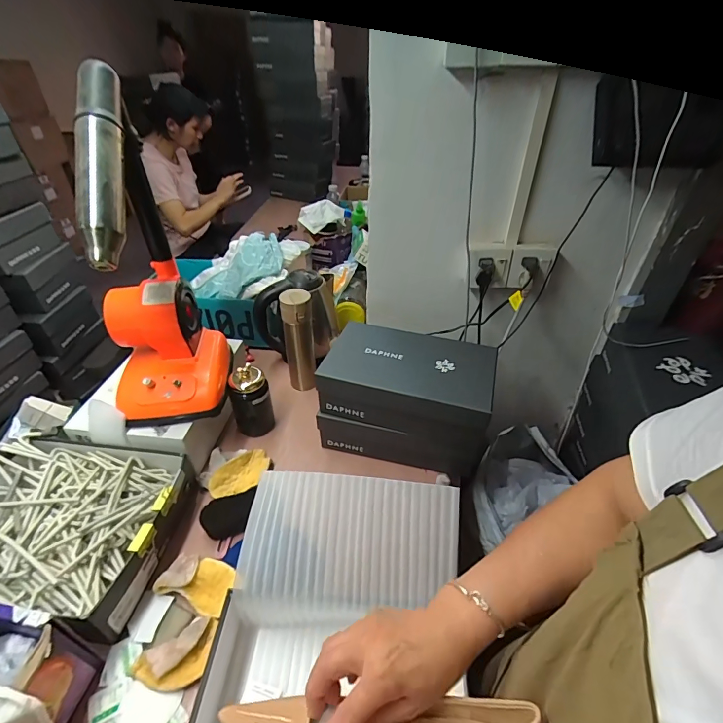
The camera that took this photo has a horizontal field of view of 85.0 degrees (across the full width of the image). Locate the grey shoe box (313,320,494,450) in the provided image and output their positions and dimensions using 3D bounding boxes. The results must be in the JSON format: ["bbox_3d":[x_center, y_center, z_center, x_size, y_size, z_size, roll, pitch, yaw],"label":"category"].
[{"bbox_3d":[0.085,0.033,0.732,0.286,0.099,0.168,11,40,13],"label":"grey shoe box"}]

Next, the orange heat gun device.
[{"bbox_3d":[-0.345,-0.130,0.615,0.200,0.472,0.193,-16,42,-19],"label":"orange heat gun device"}]

